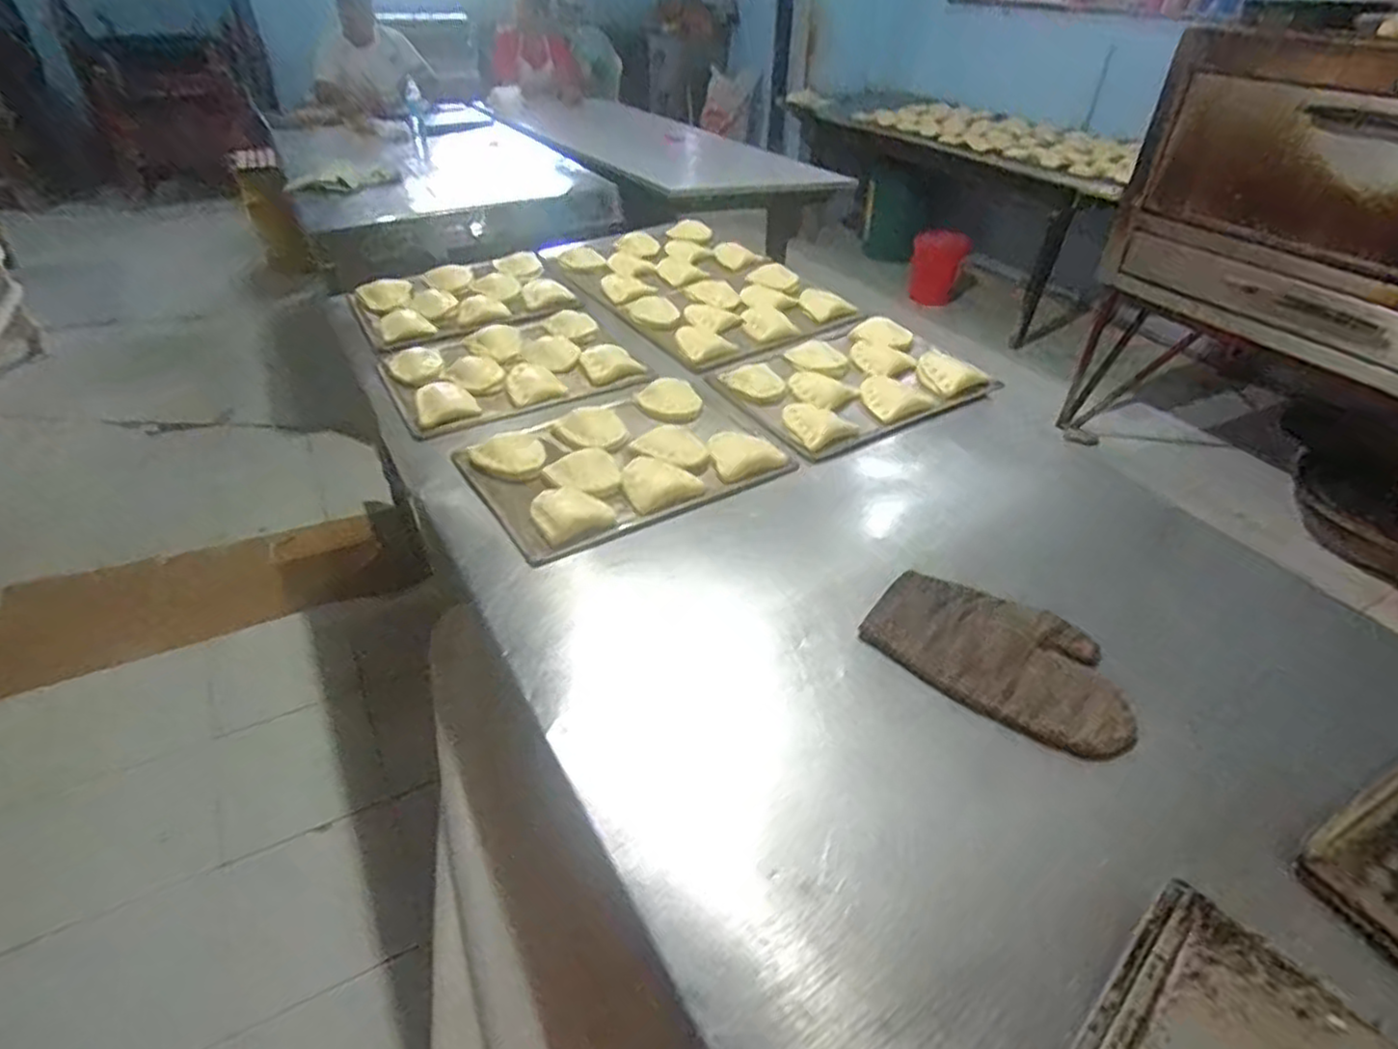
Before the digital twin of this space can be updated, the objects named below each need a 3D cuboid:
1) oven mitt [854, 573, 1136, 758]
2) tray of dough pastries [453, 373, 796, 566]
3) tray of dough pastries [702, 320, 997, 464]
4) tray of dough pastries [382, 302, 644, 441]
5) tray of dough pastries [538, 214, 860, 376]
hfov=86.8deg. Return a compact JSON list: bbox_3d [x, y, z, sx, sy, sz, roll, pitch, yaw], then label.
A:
[{"bbox_3d":[0.353,0.146,0.863,0.293,0.021,0.181,27,44,27],"label":"oven mitt"},{"bbox_3d":[-0.134,-0.119,1.165,0.428,0.028,0.357,-21,44,-28],"label":"tray of dough pastries"},{"bbox_3d":[0.275,-0.273,1.360,0.449,0.047,0.331,-19,43,-26],"label":"tray of dough pastries"},{"bbox_3d":[-0.358,-0.301,1.415,0.432,0.060,0.356,-17,43,-25],"label":"tray of dough pastries"},{"bbox_3d":[-0.011,-0.569,1.703,0.463,0.063,0.755,-19,43,-26],"label":"tray of dough pastries"}]

